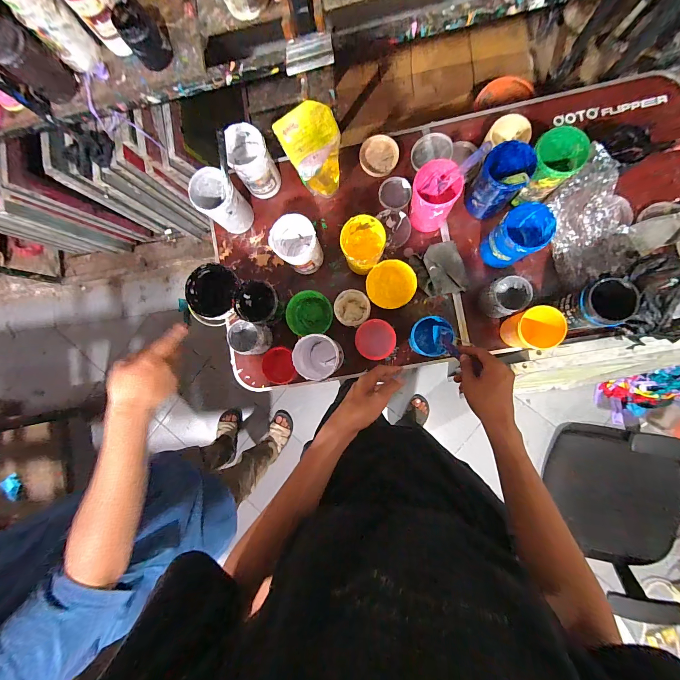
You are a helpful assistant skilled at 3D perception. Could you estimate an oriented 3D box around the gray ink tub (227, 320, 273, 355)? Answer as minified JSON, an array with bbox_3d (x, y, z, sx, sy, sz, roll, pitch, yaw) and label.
[{"bbox_3d":[-0.225,-0.004,0.750,0.094,0.081,0.075,7,90,6],"label":"gray ink tub"}]

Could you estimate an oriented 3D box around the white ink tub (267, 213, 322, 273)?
[{"bbox_3d":[-0.098,-0.220,0.712,0.092,0.135,0.106,-38,85,5],"label":"white ink tub"}]

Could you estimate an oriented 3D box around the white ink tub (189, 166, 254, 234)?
[{"bbox_3d":[-0.276,-0.323,0.726,0.088,0.134,0.095,0,89,6],"label":"white ink tub"}]

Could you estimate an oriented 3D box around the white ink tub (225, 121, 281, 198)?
[{"bbox_3d":[-0.204,-0.415,0.717,0.088,0.132,0.096,0,89,6],"label":"white ink tub"}]

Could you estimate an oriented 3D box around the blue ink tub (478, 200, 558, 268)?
[{"bbox_3d":[0.376,-0.220,0.654,0.101,0.120,0.093,0,89,6],"label":"blue ink tub"}]

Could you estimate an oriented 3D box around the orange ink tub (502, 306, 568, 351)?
[{"bbox_3d":[0.405,-0.025,0.653,0.088,0.111,0.085,0,89,6],"label":"orange ink tub"}]

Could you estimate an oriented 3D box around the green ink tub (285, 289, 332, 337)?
[{"bbox_3d":[-0.071,-0.065,0.761,0.108,0.075,0.100,0,89,6],"label":"green ink tub"}]

